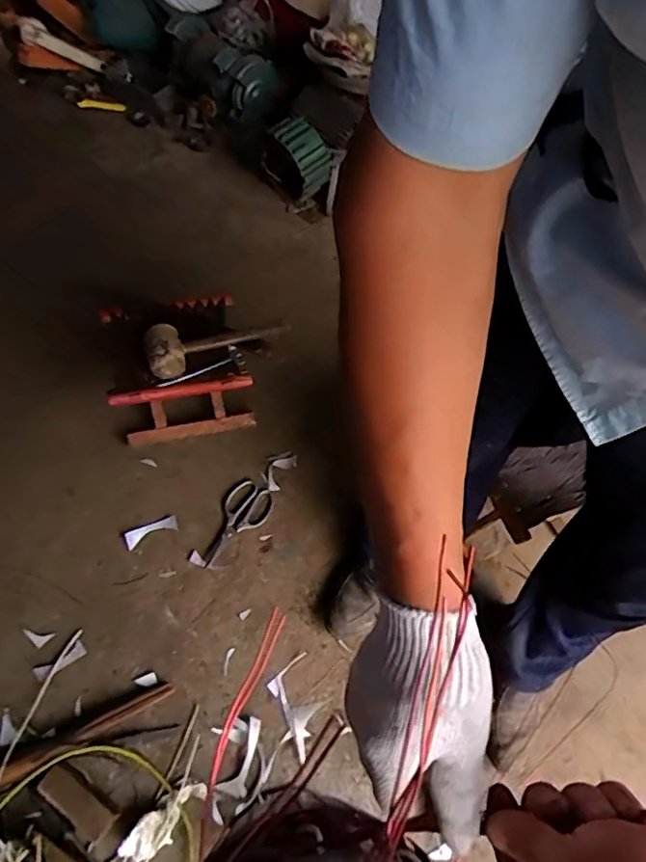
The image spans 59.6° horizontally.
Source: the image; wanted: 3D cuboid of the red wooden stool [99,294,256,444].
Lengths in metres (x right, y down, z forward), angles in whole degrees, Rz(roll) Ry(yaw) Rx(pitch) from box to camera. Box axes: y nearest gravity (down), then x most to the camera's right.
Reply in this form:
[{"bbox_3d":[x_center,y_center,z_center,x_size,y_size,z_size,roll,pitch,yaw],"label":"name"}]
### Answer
[{"bbox_3d":[-0.310,-0.129,1.234,0.276,0.178,0.263,-12,63,-10],"label":"red wooden stool"}]

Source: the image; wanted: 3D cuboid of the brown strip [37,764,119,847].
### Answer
[{"bbox_3d":[-0.395,0.597,0.905,0.131,0.030,0.054,32,64,13],"label":"brown strip"}]

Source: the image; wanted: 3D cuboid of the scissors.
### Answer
[{"bbox_3d":[-0.184,0.191,1.173,0.089,0.023,0.196,33,64,13],"label":"scissors"}]

